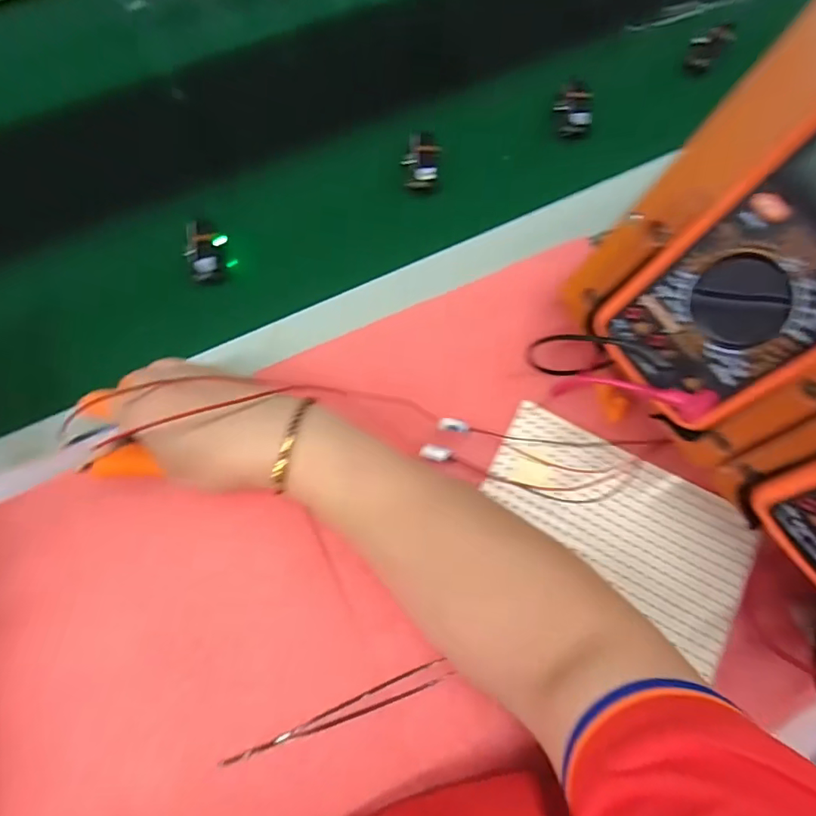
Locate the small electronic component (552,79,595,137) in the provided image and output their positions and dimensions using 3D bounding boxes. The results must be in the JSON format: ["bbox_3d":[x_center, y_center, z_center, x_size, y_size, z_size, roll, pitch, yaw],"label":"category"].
[{"bbox_3d":[0.138,-0.250,0.423,0.026,0.022,0.041,-4,72,-3],"label":"small electronic component"}]

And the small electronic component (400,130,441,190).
[{"bbox_3d":[0.011,-0.198,0.404,0.028,0.015,0.046,9,72,1],"label":"small electronic component"}]

